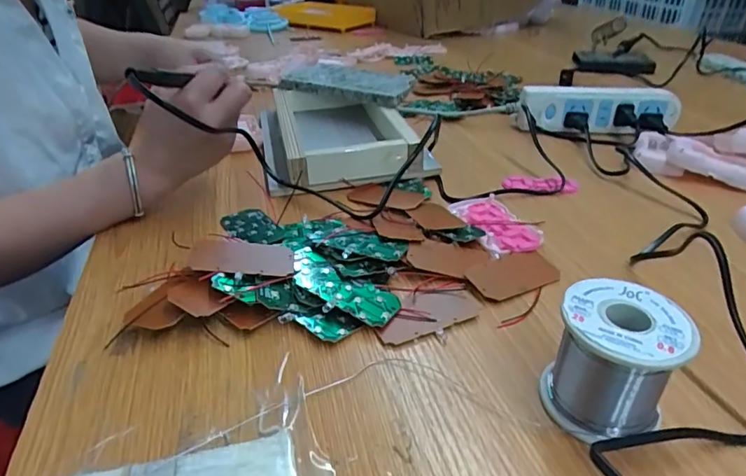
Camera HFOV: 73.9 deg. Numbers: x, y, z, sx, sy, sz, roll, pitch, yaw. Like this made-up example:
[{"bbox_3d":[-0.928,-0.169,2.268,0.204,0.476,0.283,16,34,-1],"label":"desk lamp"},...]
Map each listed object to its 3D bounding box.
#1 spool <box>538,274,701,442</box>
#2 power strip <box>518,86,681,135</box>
[{"bbox_3d":[0.127,0.066,0.265,0.059,0.064,0.060,18,37,26],"label":"spool"},{"bbox_3d":[0.284,-0.164,0.626,0.192,0.047,0.030,5,33,8],"label":"power strip"}]

